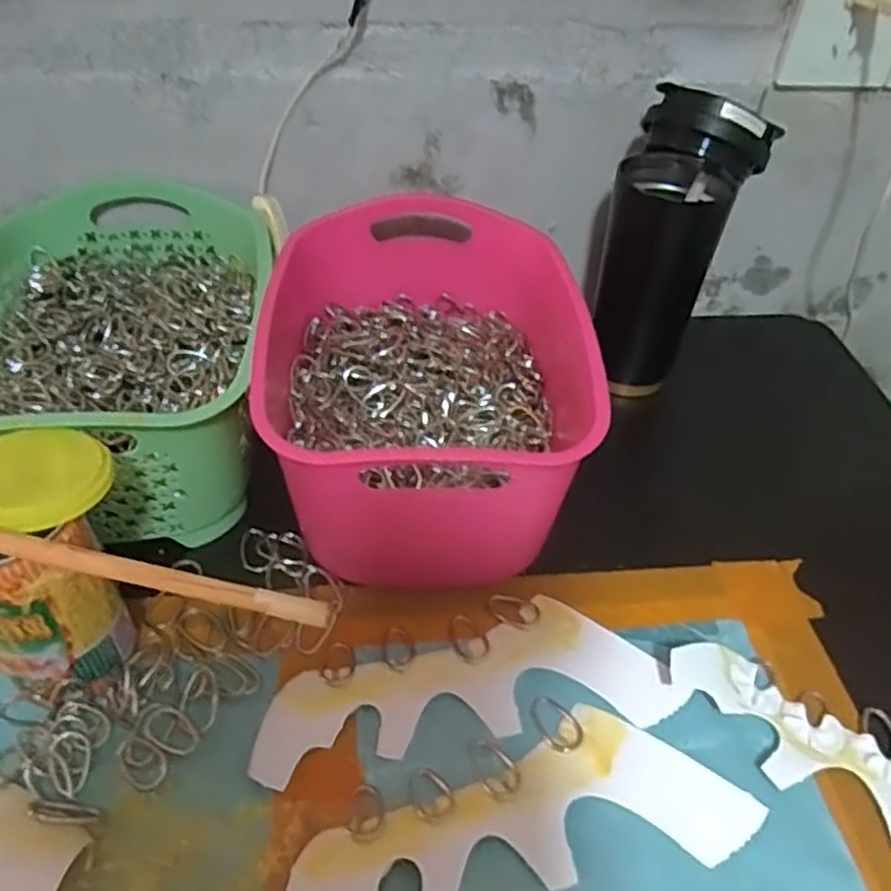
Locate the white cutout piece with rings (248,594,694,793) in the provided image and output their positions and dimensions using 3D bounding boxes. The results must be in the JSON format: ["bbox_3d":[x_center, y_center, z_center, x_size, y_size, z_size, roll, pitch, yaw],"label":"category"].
[{"bbox_3d":[0.010,0.129,0.402,0.218,0.007,0.076,-7,45,-12],"label":"white cutout piece with rings"}]

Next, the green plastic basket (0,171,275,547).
[{"bbox_3d":[-0.216,-0.062,0.495,0.188,0.106,0.270,-3,44,-8],"label":"green plastic basket"}]

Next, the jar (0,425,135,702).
[{"bbox_3d":[-0.192,0.063,0.365,0.074,0.133,0.067,-19,48,-23],"label":"jar"}]

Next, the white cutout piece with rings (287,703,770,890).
[{"bbox_3d":[0.032,0.180,0.350,0.222,0.013,0.078,-11,46,-16],"label":"white cutout piece with rings"}]

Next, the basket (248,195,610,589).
[{"bbox_3d":[-0.016,-0.043,0.498,0.188,0.123,0.260,0,44,-5],"label":"basket"}]

